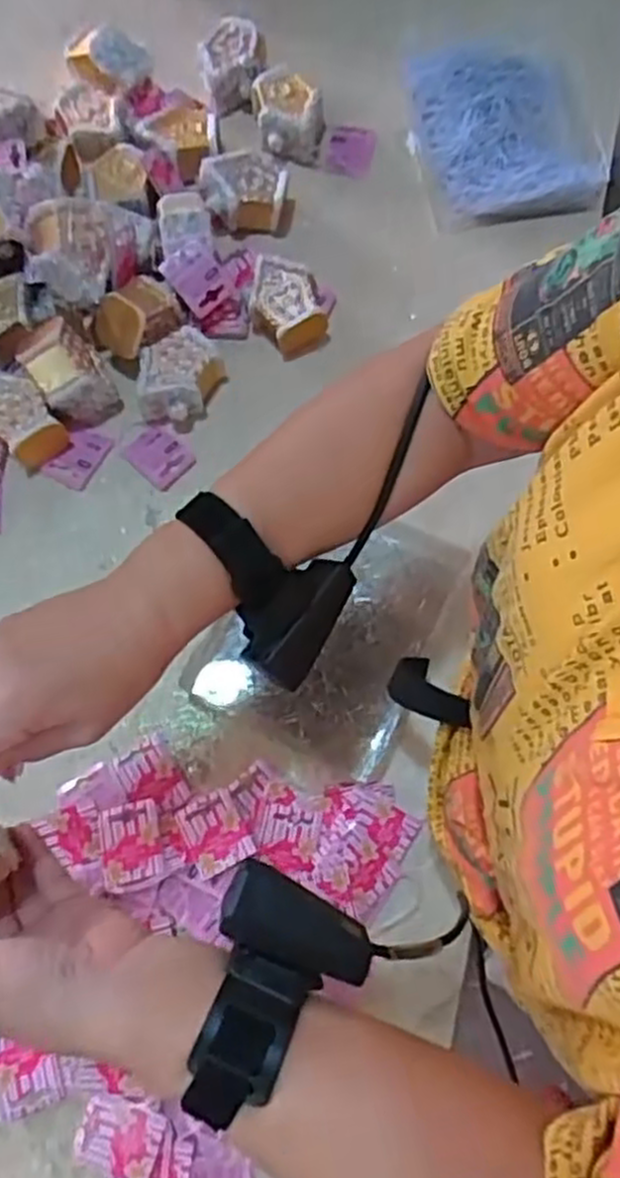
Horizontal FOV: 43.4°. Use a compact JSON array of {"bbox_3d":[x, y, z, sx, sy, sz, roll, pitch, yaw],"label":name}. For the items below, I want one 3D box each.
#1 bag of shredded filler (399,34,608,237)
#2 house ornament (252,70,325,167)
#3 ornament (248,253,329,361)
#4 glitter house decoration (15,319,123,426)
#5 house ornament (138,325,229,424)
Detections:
[{"bbox_3d":[0.198,-0.479,0.810,0.189,0.041,0.230,-5,74,-2],"label":"bag of shredded filler"},{"bbox_3d":[-0.026,-0.481,0.799,0.085,0.044,0.061,19,75,5],"label":"house ornament"},{"bbox_3d":[-0.019,-0.264,0.740,0.074,0.060,0.069,0,74,0],"label":"ornament"},{"bbox_3d":[-0.219,-0.200,0.699,0.060,0.077,0.081,-29,76,-8],"label":"glitter house decoration"},{"bbox_3d":[-0.120,-0.193,0.716,0.068,0.046,0.085,26,75,7],"label":"house ornament"}]

